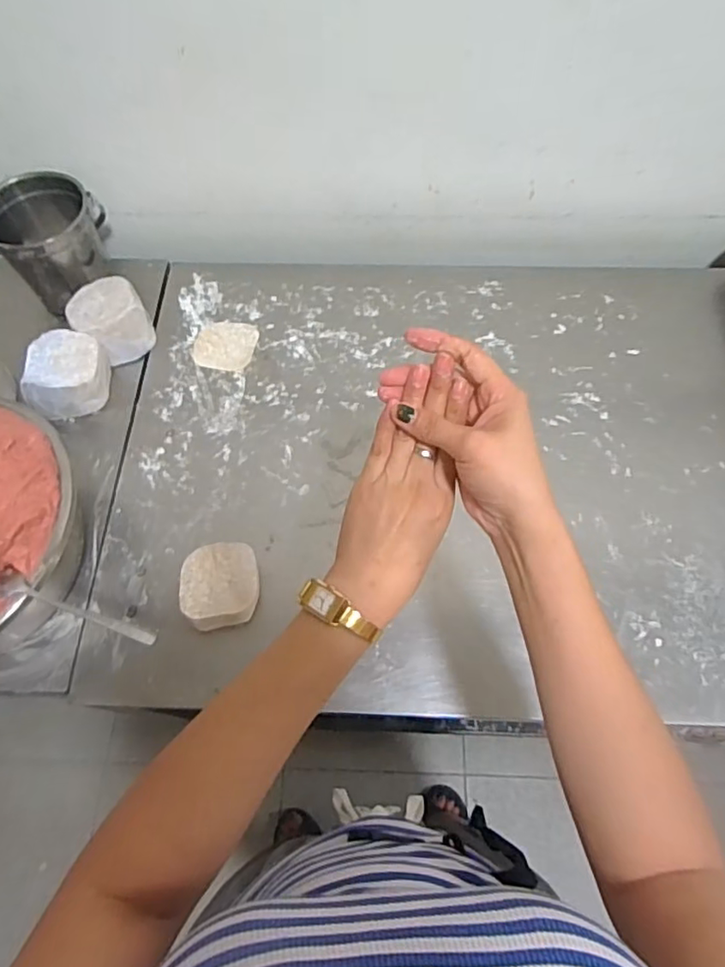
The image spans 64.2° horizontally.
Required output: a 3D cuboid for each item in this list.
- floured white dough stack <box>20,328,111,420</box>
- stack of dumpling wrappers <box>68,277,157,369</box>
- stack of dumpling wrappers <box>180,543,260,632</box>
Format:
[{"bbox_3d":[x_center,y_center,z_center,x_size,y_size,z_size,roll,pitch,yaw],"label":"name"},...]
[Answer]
[{"bbox_3d":[-0.354,-0.127,0.708,0.078,0.083,0.094,3,64,3],"label":"floured white dough stack"},{"bbox_3d":[-0.322,-0.208,0.749,0.085,0.065,0.092,-36,68,-15],"label":"stack of dumpling wrappers"},{"bbox_3d":[-0.148,0.107,0.611,0.077,0.039,0.086,-13,65,-5],"label":"stack of dumpling wrappers"}]

